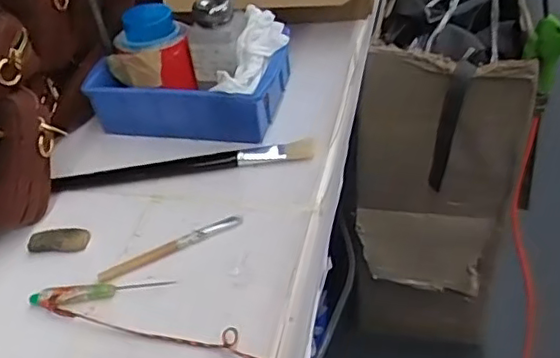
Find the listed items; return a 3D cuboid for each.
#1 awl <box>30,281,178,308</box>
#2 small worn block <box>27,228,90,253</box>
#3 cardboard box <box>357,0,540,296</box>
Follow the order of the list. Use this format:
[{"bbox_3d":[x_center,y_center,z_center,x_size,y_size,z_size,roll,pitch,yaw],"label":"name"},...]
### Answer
[{"bbox_3d":[-0.144,0.088,0.493,0.112,0.008,0.015,-9,43,-2],"label":"awl"},{"bbox_3d":[-0.197,0.053,0.545,0.051,0.009,0.021,-1,43,8],"label":"small worn block"},{"bbox_3d":[0.290,-0.132,1.090,0.235,0.427,0.460,6,44,14],"label":"cardboard box"}]

